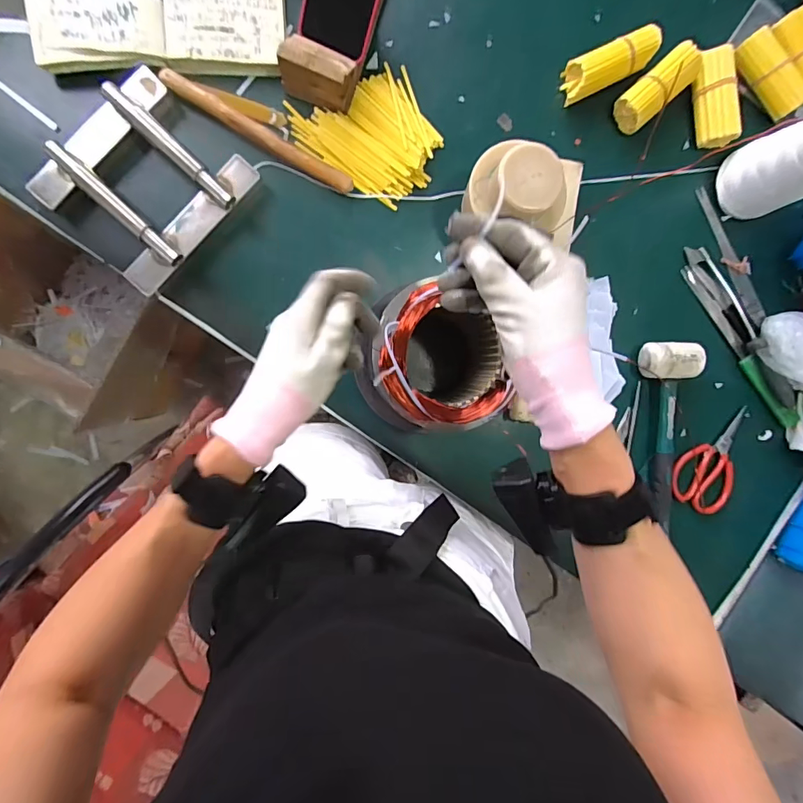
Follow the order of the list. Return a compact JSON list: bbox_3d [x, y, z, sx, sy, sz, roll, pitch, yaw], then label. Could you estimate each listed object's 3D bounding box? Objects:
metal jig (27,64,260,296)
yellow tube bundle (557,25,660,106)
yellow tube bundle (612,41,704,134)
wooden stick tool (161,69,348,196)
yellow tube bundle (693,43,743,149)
[{"bbox_3d":[-0.298,-0.255,0.523,0.176,0.045,0.192,42,88,-7],"label":"metal jig"},{"bbox_3d":[0.267,-0.432,0.575,0.127,0.046,0.048,-26,95,-4],"label":"yellow tube bundle"},{"bbox_3d":[0.332,-0.407,0.582,0.115,0.040,0.047,-42,96,-3],"label":"yellow tube bundle"},{"bbox_3d":[-0.171,-0.322,0.539,0.244,0.022,0.022,29,89,-7],"label":"wooden stick tool"},{"bbox_3d":[0.411,-0.396,0.590,0.045,0.042,0.116,-12,94,-6],"label":"yellow tube bundle"}]

